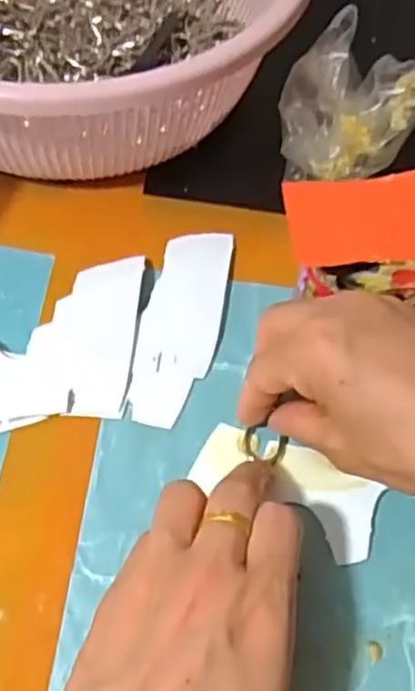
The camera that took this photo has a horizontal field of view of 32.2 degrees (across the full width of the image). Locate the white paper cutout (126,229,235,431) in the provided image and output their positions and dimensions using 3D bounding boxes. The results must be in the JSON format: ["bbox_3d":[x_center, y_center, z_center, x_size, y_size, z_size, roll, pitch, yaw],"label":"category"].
[{"bbox_3d":[-0.013,-0.014,0.383,0.039,0.005,0.122,12,60,-1],"label":"white paper cutout"}]

